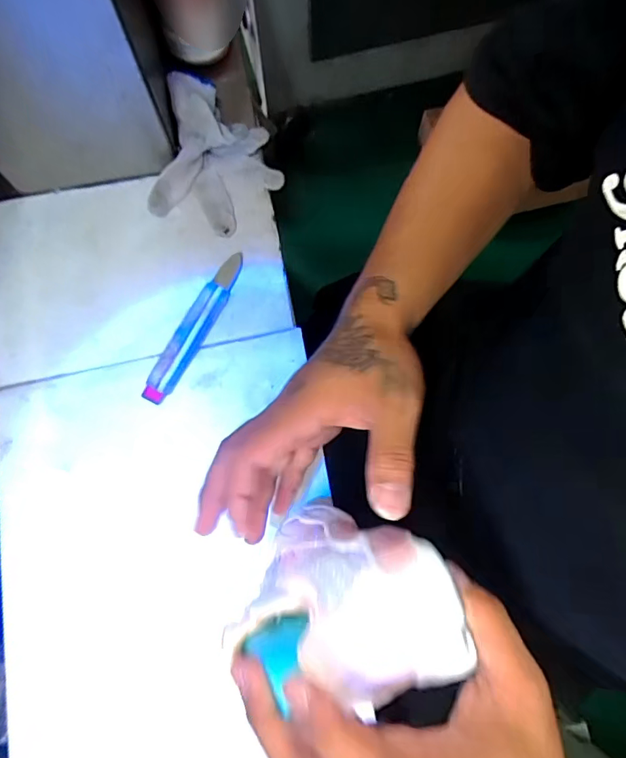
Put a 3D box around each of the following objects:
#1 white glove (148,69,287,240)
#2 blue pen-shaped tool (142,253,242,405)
[{"bbox_3d":[-0.094,-0.233,0.502,0.120,0.028,0.164,5,76,0],"label":"white glove"},{"bbox_3d":[-0.113,-0.053,0.466,0.025,0.016,0.163,27,77,5],"label":"blue pen-shaped tool"}]

